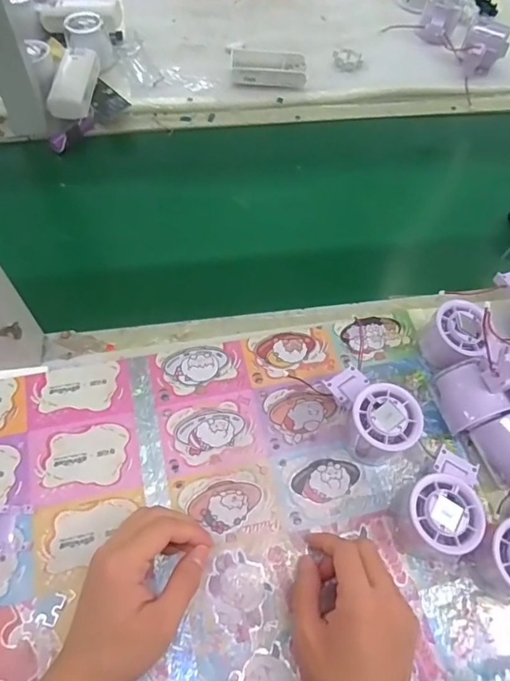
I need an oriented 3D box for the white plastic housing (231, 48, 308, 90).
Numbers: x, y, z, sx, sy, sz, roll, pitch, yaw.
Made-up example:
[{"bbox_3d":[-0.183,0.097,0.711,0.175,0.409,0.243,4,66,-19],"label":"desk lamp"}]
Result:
[{"bbox_3d":[0.019,-0.386,0.698,0.104,0.027,0.052,1,60,-4],"label":"white plastic housing"}]

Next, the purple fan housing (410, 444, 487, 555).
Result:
[{"bbox_3d":[0.159,0.137,0.408,0.057,0.055,0.084,40,65,17],"label":"purple fan housing"}]

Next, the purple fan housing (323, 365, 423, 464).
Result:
[{"bbox_3d":[0.102,0.064,0.439,0.061,0.053,0.087,-25,65,-17],"label":"purple fan housing"}]

